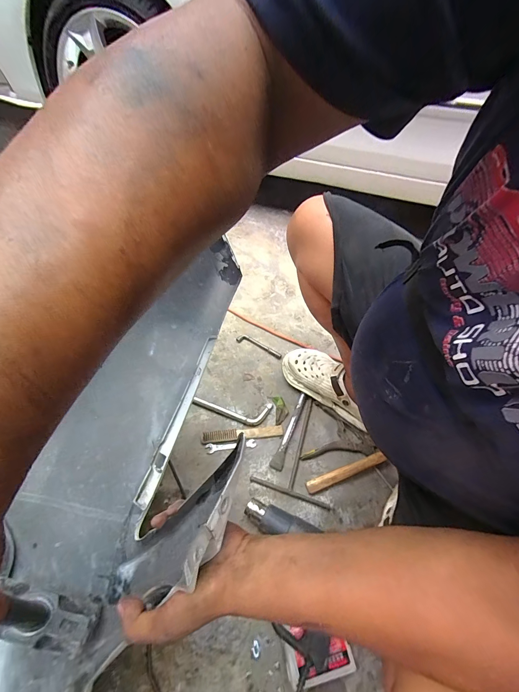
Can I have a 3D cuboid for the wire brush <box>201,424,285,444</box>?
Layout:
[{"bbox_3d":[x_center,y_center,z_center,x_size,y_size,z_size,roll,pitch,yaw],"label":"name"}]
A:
[{"bbox_3d":[-0.040,0.211,0.713,0.193,0.016,0.029,-4,54,-8],"label":"wire brush"}]

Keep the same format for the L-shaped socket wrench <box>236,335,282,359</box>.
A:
[{"bbox_3d":[0.001,0.000,0.878,0.145,0.013,0.033,25,56,13],"label":"L-shaped socket wrench"}]

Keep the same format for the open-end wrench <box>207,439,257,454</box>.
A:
[{"bbox_3d":[-0.067,0.237,0.700,0.116,0.005,0.022,-5,54,-9],"label":"open-end wrench"}]

